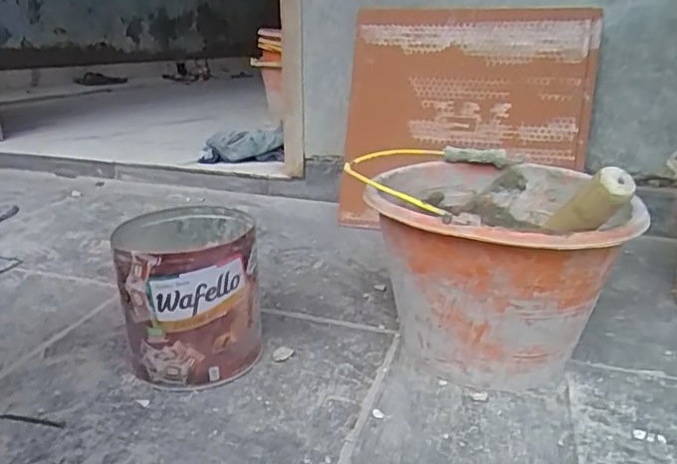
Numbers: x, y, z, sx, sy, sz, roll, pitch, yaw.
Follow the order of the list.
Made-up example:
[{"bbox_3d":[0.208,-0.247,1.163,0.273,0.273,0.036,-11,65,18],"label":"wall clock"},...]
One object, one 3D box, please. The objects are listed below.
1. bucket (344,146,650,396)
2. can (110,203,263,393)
[{"bbox_3d":[0.169,0.034,0.645,0.269,0.222,0.257,6,22,17],"label":"bucket"},{"bbox_3d":[-0.166,0.068,0.646,0.146,0.154,0.162,-8,22,-20],"label":"can"}]

